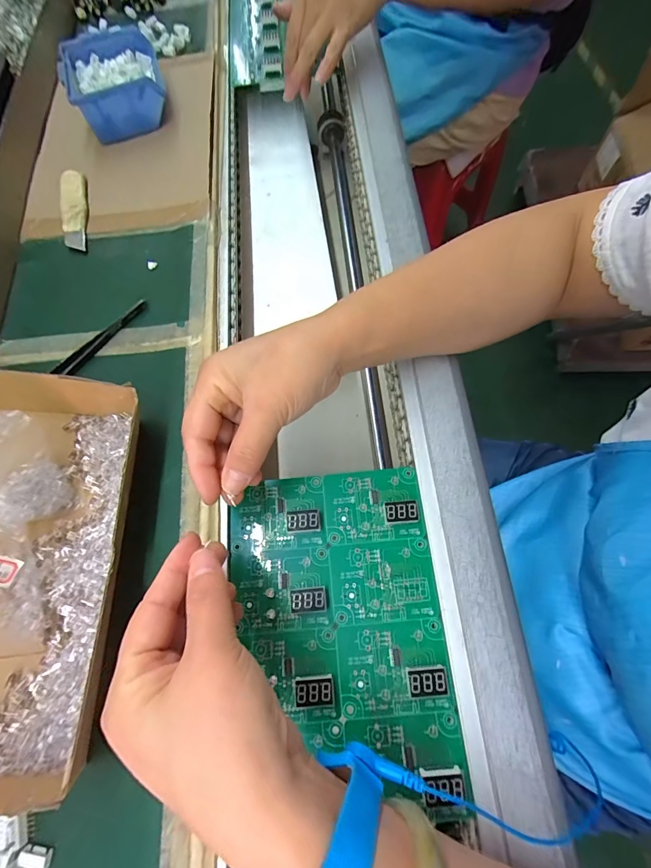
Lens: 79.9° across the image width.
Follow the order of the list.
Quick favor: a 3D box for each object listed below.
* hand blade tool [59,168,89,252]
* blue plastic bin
[{"bbox_3d":[-0.249,-0.223,0.386,0.024,0.007,0.105,-16,70,-3],"label":"hand blade tool"},{"bbox_3d":[-0.228,-0.384,0.426,0.097,0.040,0.125,-18,70,-4],"label":"blue plastic bin"}]

